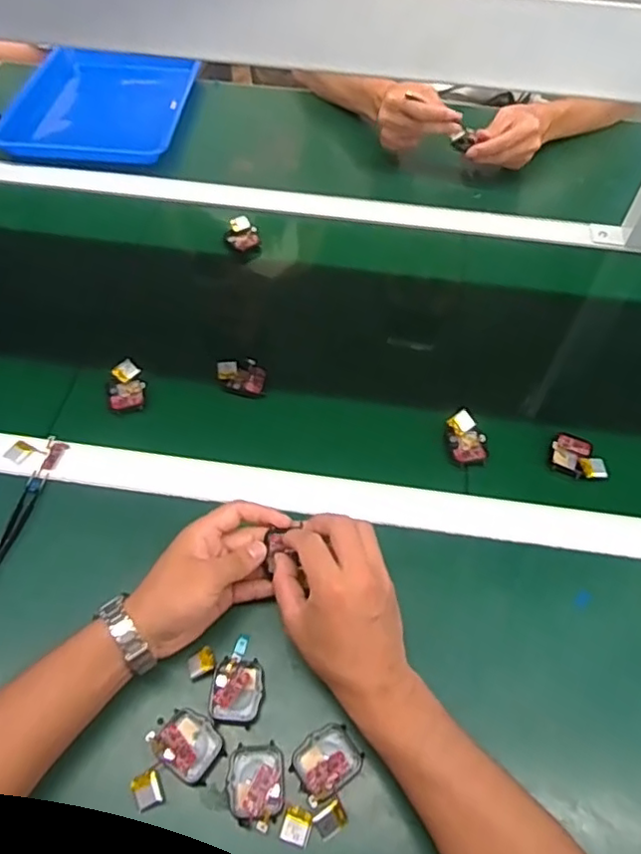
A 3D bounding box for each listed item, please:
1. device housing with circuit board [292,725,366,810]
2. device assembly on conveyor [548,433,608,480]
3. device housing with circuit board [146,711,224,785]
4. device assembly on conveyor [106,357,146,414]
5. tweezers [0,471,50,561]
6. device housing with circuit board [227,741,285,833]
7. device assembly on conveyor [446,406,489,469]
[{"bbox_3d":[0.004,0.239,0.440,0.048,0.011,0.041,-31,61,-21],"label":"device housing with circuit board"},{"bbox_3d":[0.255,0.028,0.602,0.051,0.014,0.044,20,57,13],"label":"device assembly on conveyor"},{"bbox_3d":[-0.095,0.229,0.443,0.047,0.014,0.039,34,61,21],"label":"device housing with circuit board"},{"bbox_3d":[-0.201,-0.042,0.630,0.038,0.021,0.054,-17,57,-13],"label":"device assembly on conveyor"},{"bbox_3d":[-0.271,0.091,0.540,0.015,0.009,0.119,7,55,5],"label":"tweezers"},{"bbox_3d":[-0.045,0.251,0.430,0.037,0.010,0.051,-2,55,-2],"label":"device housing with circuit board"},{"bbox_3d":[0.146,0.009,0.606,0.036,0.016,0.056,-2,55,-2],"label":"device assembly on conveyor"}]

